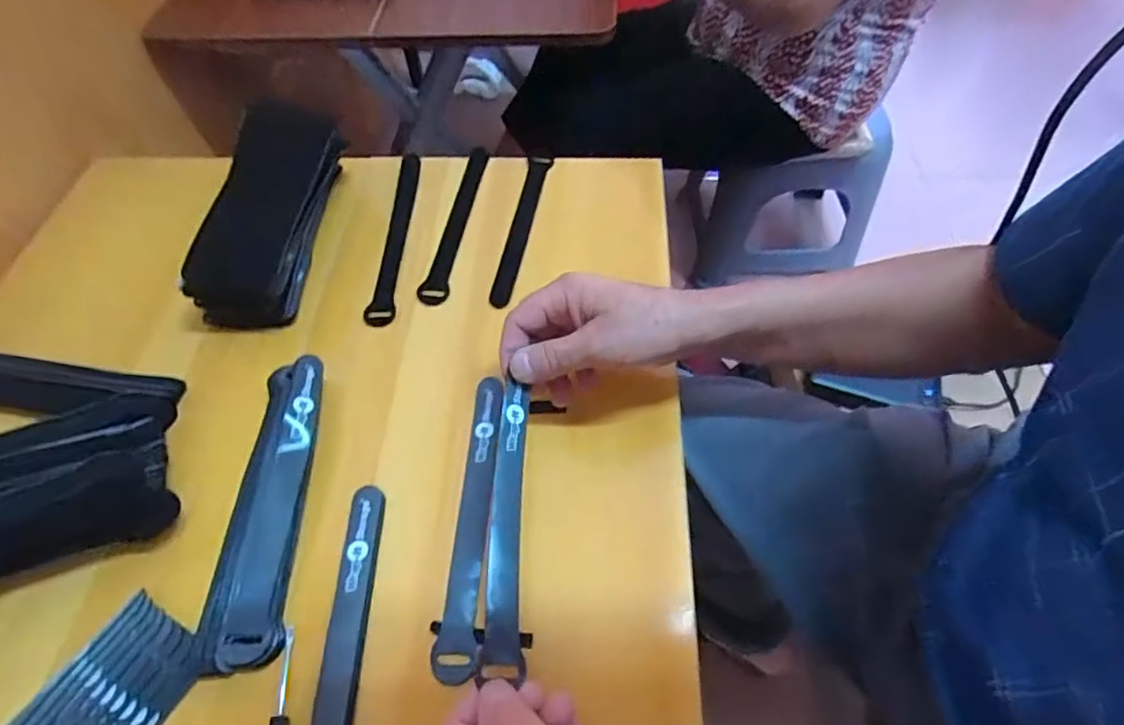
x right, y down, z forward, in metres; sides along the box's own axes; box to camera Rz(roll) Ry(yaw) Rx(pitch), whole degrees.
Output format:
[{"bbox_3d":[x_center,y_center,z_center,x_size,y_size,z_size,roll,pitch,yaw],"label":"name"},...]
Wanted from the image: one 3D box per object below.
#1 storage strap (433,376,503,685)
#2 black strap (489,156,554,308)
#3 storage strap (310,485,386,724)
[{"bbox_3d":[-0.057,0.099,0.383,0.023,0.009,0.196,2,57,3],"label":"storage strap"},{"bbox_3d":[-0.037,-0.127,0.534,0.021,0.008,0.189,12,61,-2],"label":"black strap"},{"bbox_3d":[-0.127,0.170,0.332,0.027,0.011,0.196,-3,57,0],"label":"storage strap"}]

